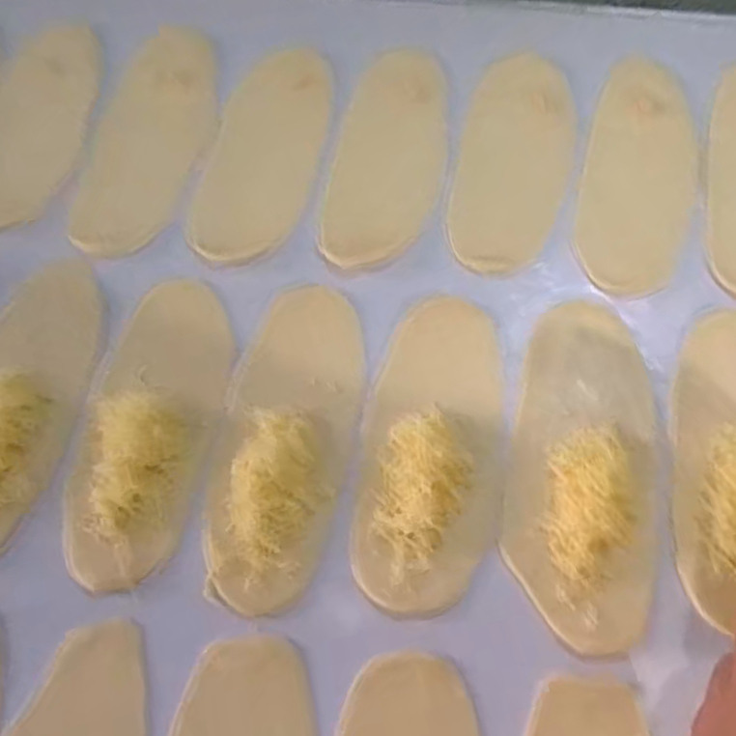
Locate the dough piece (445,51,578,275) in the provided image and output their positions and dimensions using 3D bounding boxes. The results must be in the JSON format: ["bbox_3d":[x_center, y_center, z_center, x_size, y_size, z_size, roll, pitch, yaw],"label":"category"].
[{"bbox_3d":[0.117,-0.167,0.576,0.087,0.010,0.200,12,67,5],"label":"dough piece"}]

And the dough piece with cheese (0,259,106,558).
[{"bbox_3d":[-0.242,0.022,0.504,0.090,0.012,0.216,7,67,3],"label":"dough piece with cheese"}]

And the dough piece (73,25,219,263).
[{"bbox_3d":[-0.175,-0.188,0.591,0.089,0.007,0.222,10,67,4],"label":"dough piece"}]

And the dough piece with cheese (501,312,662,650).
[{"bbox_3d":[0.140,0.060,0.473,0.093,0.024,0.223,8,67,4],"label":"dough piece with cheese"}]

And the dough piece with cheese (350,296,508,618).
[{"bbox_3d":[0.043,0.051,0.478,0.093,0.016,0.204,8,67,3],"label":"dough piece with cheese"}]

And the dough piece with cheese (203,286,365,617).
[{"bbox_3d":[-0.054,0.045,0.492,0.085,0.013,0.221,9,67,4],"label":"dough piece with cheese"}]

